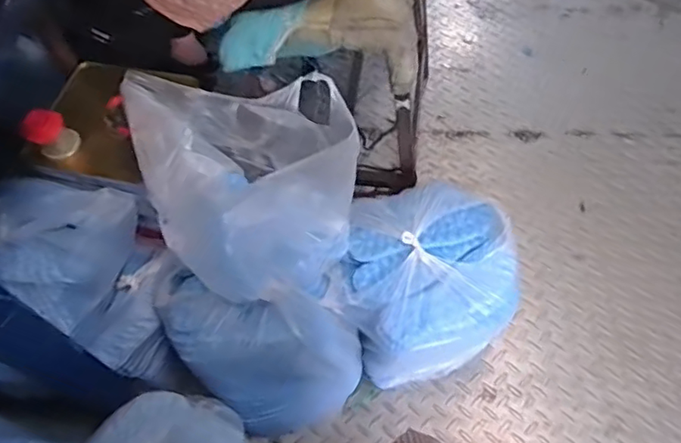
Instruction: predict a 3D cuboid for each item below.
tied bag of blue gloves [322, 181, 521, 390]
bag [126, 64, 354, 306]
[{"bbox_3d":[0.129,0.119,0.992,0.284,0.255,0.268,-21,57,-9],"label":"tied bag of blue gloves"},{"bbox_3d":[-0.140,-0.076,0.882,0.322,0.217,0.348,1,57,5],"label":"bag"}]

